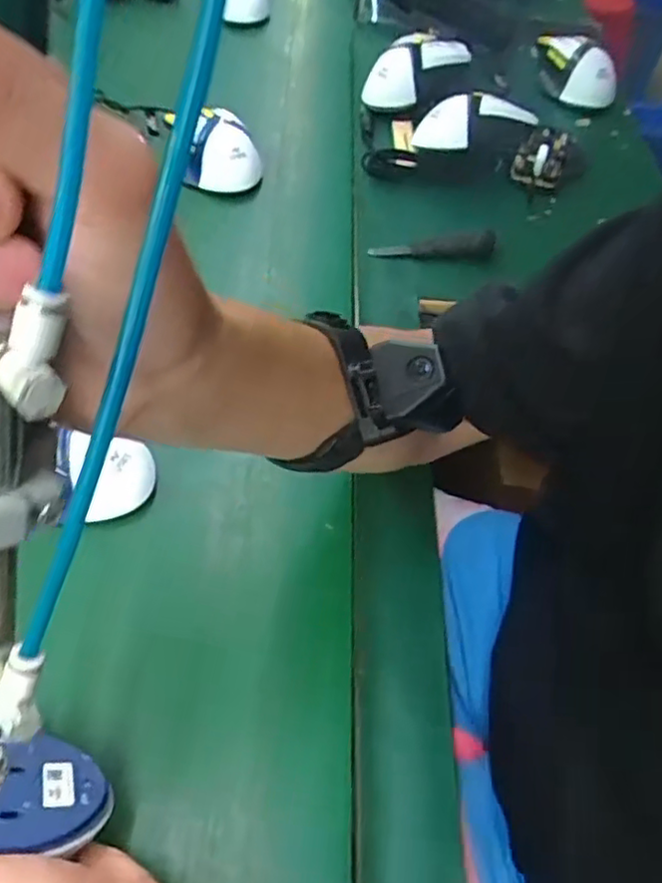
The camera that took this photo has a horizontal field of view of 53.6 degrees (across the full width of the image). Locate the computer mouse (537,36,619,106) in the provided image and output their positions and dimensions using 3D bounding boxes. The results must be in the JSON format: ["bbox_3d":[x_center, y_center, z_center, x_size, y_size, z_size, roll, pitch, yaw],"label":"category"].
[{"bbox_3d":[0.254,-0.395,0.686,0.063,0.037,0.122,-13,58,-12],"label":"computer mouse"}]

